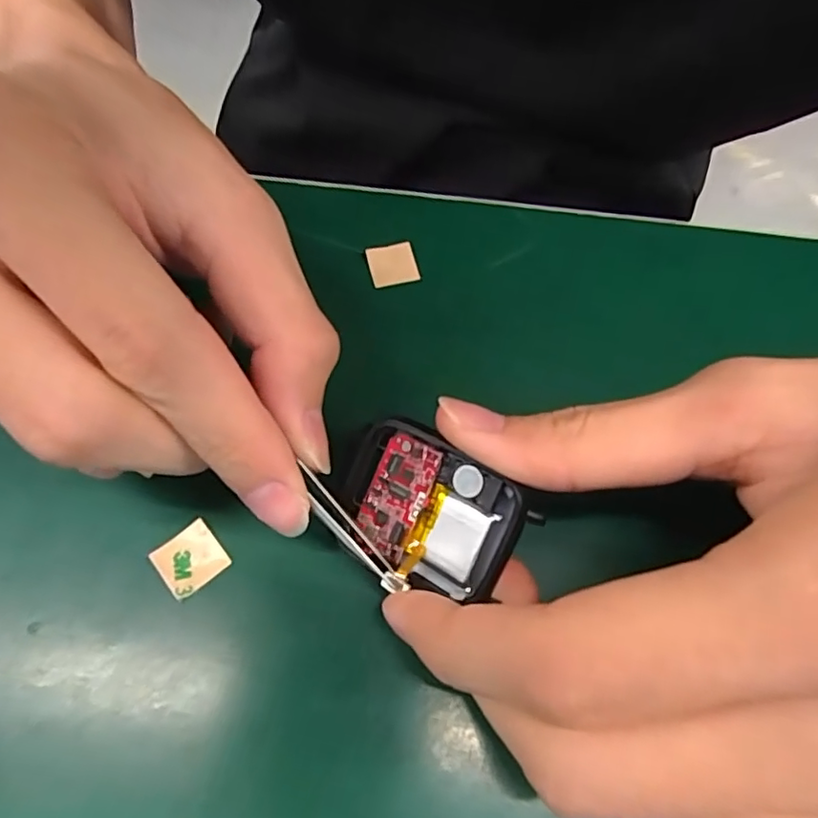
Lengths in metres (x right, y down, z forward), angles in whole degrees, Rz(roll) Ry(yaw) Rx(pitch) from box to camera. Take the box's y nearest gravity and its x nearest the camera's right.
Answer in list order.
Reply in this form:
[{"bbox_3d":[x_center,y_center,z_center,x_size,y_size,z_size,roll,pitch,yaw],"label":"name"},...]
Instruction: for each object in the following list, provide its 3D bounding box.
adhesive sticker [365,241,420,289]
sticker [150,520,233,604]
[{"bbox_3d":[-0.006,-0.048,0.191,0.015,0.004,0.015,-14,76,-5],"label":"adhesive sticker"},{"bbox_3d":[-0.055,0.037,0.144,0.015,0.004,0.015,-37,70,-18],"label":"sticker"}]

